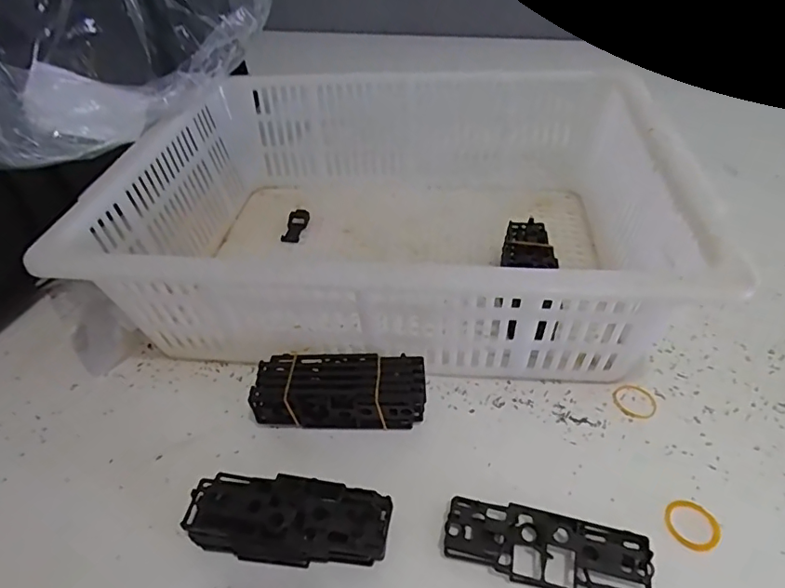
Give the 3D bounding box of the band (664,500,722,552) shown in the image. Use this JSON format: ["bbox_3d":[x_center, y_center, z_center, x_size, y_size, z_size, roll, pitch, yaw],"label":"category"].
[{"bbox_3d":[0.193,0.147,0.334,0.032,0.004,0.032,-3,42,2],"label":"band"}]

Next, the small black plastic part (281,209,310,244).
[{"bbox_3d":[-0.108,-0.078,0.592,0.020,0.013,0.054,5,43,11],"label":"small black plastic part"}]

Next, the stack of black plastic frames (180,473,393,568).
[{"bbox_3d":[-0.067,0.149,0.337,0.129,0.036,0.049,3,42,9],"label":"stack of black plastic frames"}]

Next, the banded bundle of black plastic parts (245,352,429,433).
[{"bbox_3d":[-0.040,0.076,0.405,0.127,0.044,0.045,0,42,6],"label":"banded bundle of black plastic parts"}]

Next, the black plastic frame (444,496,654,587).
[{"bbox_3d":[0.095,0.160,0.326,0.120,0.018,0.043,7,43,13],"label":"black plastic frame"}]

